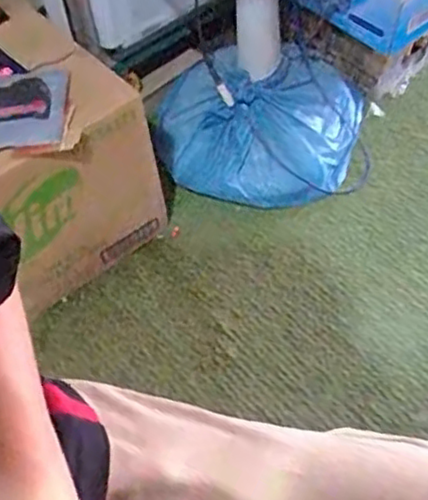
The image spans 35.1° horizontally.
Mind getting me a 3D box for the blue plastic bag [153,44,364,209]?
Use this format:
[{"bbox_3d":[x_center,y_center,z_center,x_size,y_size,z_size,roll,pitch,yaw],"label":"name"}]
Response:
[{"bbox_3d":[0.079,-0.238,1.254,0.364,0.155,0.284,8,55,8],"label":"blue plastic bag"}]

